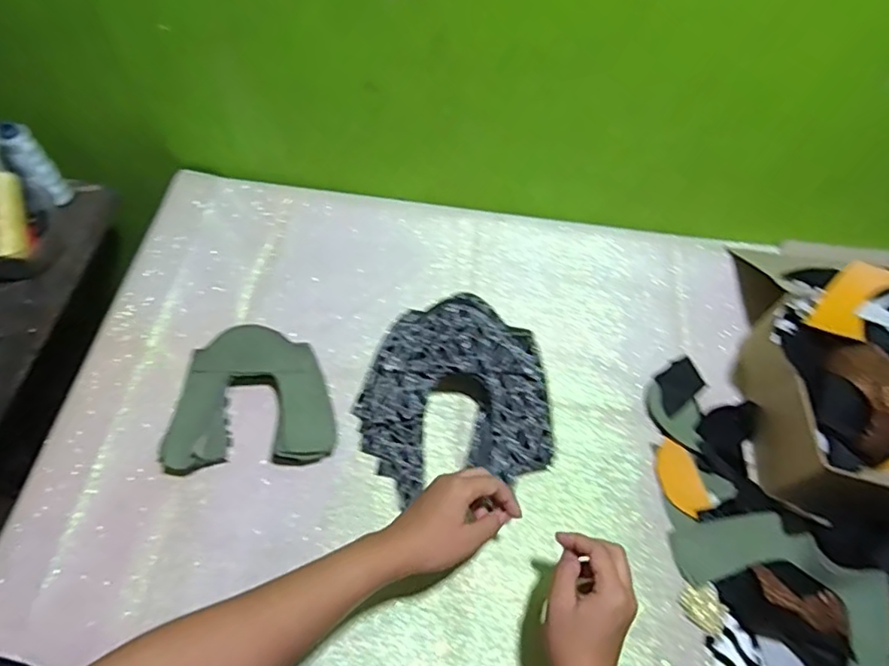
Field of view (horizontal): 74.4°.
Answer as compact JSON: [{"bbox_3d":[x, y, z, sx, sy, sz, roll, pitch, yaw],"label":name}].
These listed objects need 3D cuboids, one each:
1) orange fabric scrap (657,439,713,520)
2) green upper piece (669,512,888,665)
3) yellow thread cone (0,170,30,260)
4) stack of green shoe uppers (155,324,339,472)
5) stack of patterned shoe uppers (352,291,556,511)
[{"bbox_3d":[0.253,0.156,0.631,0.039,0.010,0.082,-10,60,-9],"label":"orange fabric scrap"},{"bbox_3d":[0.338,0.246,0.549,0.219,0.059,0.095,38,64,18],"label":"green upper piece"},{"bbox_3d":[-0.518,-0.137,0.693,0.038,0.042,0.113,-7,77,-8],"label":"yellow thread cone"},{"bbox_3d":[-0.206,0.067,0.622,0.171,0.048,0.142,-4,59,-6],"label":"stack of green shoe uppers"},{"bbox_3d":[0.006,0.054,0.614,0.189,0.096,0.194,-13,61,-11],"label":"stack of patterned shoe uppers"}]

